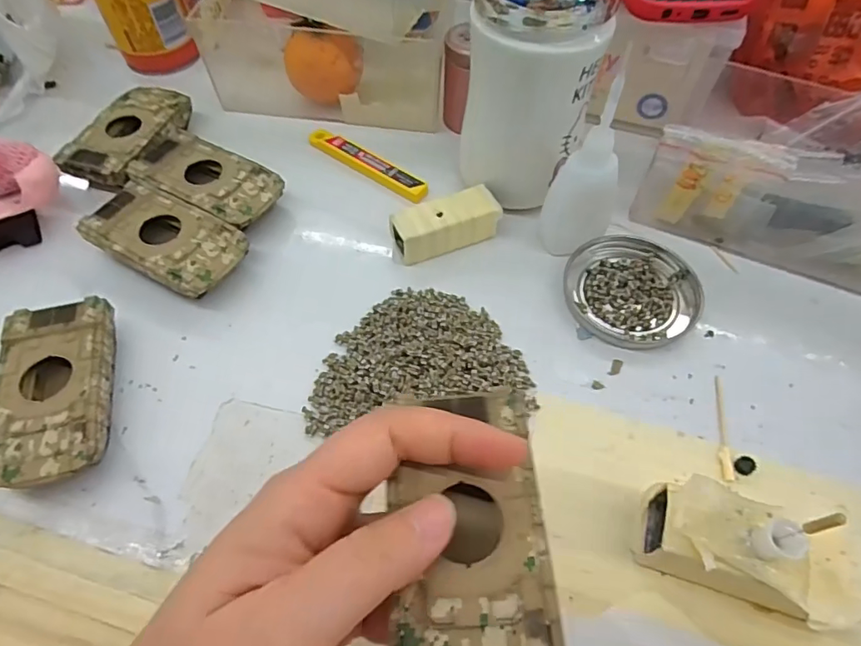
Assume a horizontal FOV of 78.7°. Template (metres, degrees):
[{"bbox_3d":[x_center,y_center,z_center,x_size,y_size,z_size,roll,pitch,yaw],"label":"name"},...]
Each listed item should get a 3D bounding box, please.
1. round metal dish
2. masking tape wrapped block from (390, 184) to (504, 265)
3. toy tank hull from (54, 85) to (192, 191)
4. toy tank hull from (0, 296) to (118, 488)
[{"bbox_3d":[0.122,-0.021,0.319,0.076,0.008,0.076,0,58,0],"label":"round metal dish"},{"bbox_3d":[0.008,-0.062,0.334,0.069,0.025,0.029,-22,60,-13],"label":"masking tape wrapped block"},{"bbox_3d":[-0.211,-0.131,0.376,0.054,0.025,0.101,14,59,9],"label":"toy tank hull"},{"bbox_3d":[-0.190,0.036,0.270,0.050,0.025,0.094,-13,59,-8],"label":"toy tank hull"}]

